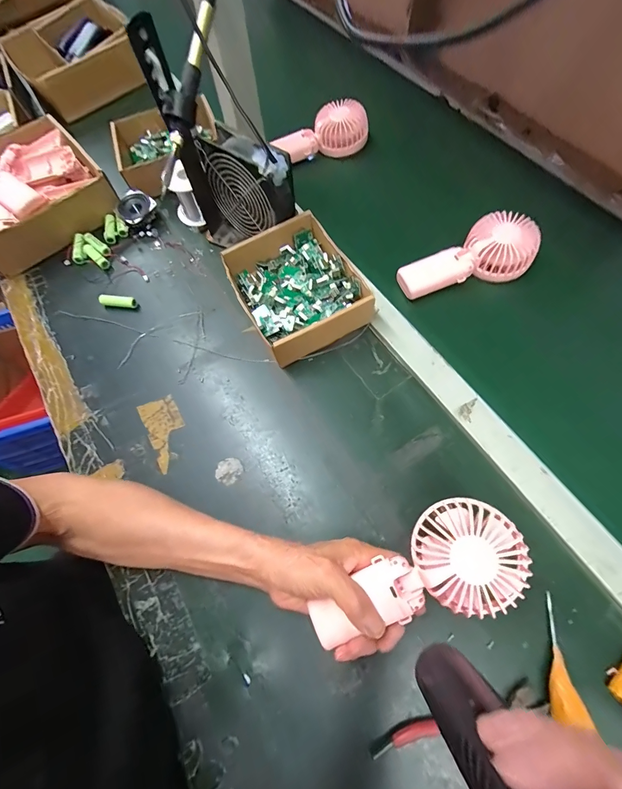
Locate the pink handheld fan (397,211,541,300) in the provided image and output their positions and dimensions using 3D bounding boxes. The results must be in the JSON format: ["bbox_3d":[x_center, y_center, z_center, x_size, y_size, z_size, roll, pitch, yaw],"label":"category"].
[{"bbox_3d":[0.203,-0.177,0.453,0.170,0.054,0.079,-22,69,-6],"label":"pink handheld fan"}]

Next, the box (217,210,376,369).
[{"bbox_3d":[-0.020,-0.138,0.451,0.145,0.057,0.170,-27,69,-8],"label":"box"}]

